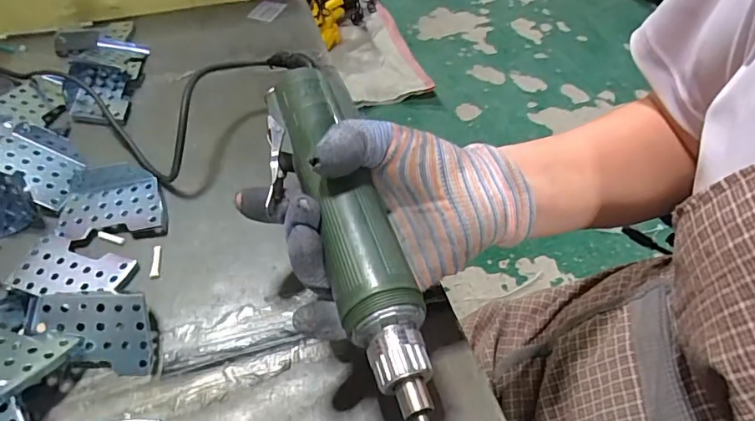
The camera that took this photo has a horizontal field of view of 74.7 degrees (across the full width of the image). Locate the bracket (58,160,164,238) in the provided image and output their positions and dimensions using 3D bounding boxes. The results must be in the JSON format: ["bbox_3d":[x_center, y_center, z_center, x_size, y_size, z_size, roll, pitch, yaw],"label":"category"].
[{"bbox_3d":[-0.187,-0.009,0.349,0.066,0.016,0.058,-8,51,-9],"label":"bracket"}]

